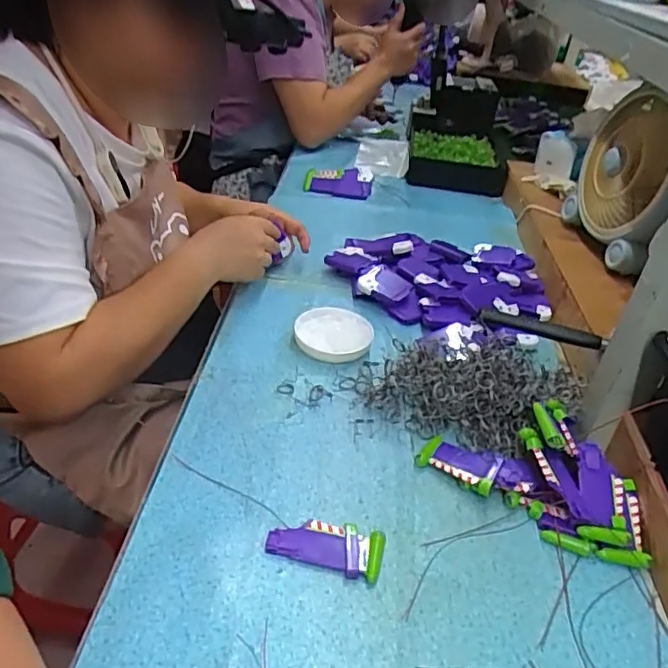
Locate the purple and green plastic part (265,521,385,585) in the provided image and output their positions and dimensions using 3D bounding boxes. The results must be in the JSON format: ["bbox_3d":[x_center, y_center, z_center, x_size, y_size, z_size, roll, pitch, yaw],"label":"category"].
[{"bbox_3d":[-0.006,0.167,0.475,0.090,0.012,0.042,12,35,6],"label":"purple and green plastic part"}]

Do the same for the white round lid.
[{"bbox_3d":[0.000,-0.001,0.710,0.089,0.017,0.094,5,35,-4],"label":"white round lid"}]

